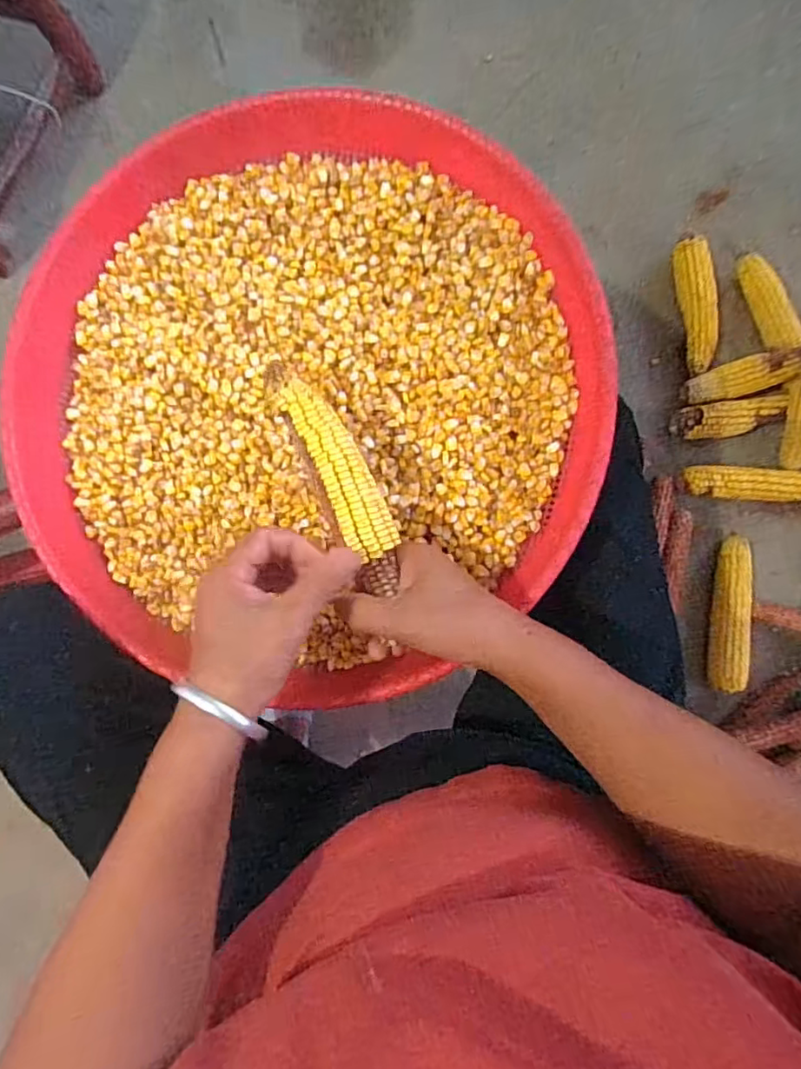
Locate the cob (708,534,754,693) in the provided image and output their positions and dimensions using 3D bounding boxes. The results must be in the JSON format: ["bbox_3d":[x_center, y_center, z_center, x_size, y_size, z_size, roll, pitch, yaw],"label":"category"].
[{"bbox_3d":[0.457,0.108,0.799,0.045,0.043,0.207,5,86,2],"label":"cob"}]

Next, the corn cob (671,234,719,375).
[{"bbox_3d":[0.424,-0.328,0.818,0.048,0.039,0.189,-9,86,2],"label":"corn cob"}]

